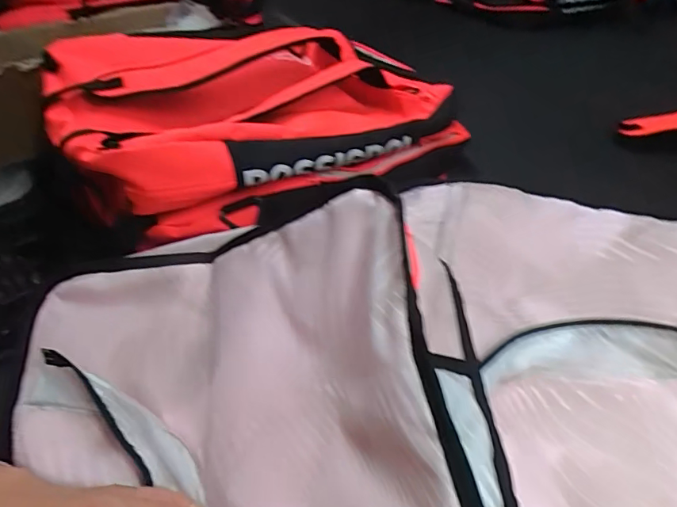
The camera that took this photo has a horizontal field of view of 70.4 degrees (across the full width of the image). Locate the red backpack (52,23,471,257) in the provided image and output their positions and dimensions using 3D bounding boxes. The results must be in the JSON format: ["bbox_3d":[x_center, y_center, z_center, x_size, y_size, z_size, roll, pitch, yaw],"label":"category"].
[{"bbox_3d":[-0.127,-0.204,0.649,0.466,0.130,0.368,-26,46,-27],"label":"red backpack"}]

